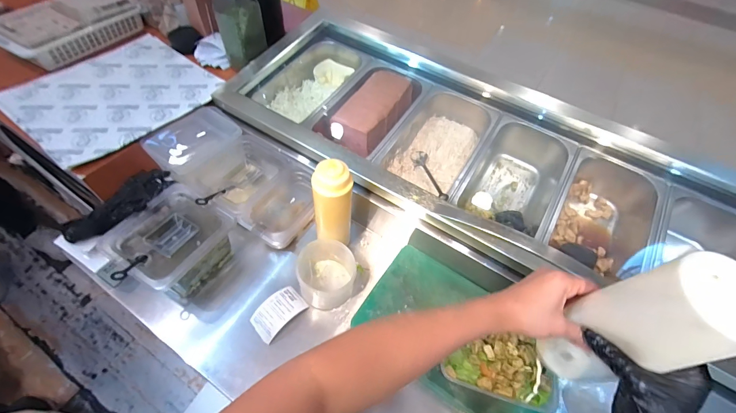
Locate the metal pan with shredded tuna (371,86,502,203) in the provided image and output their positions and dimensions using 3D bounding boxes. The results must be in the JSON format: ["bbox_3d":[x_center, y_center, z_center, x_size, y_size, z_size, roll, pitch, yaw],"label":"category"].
[{"bbox_3d":[0.159,-0.142,0.731,0.183,0.109,0.270,29,57,15],"label":"metal pan with shredded tuna"}]

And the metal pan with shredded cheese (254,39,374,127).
[{"bbox_3d":[-0.135,-0.312,0.819,0.182,0.088,0.275,29,57,15],"label":"metal pan with shredded cheese"}]

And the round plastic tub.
[{"bbox_3d":[-0.076,0.126,0.604,0.101,0.086,0.098,2,54,-3],"label":"round plastic tub"}]

